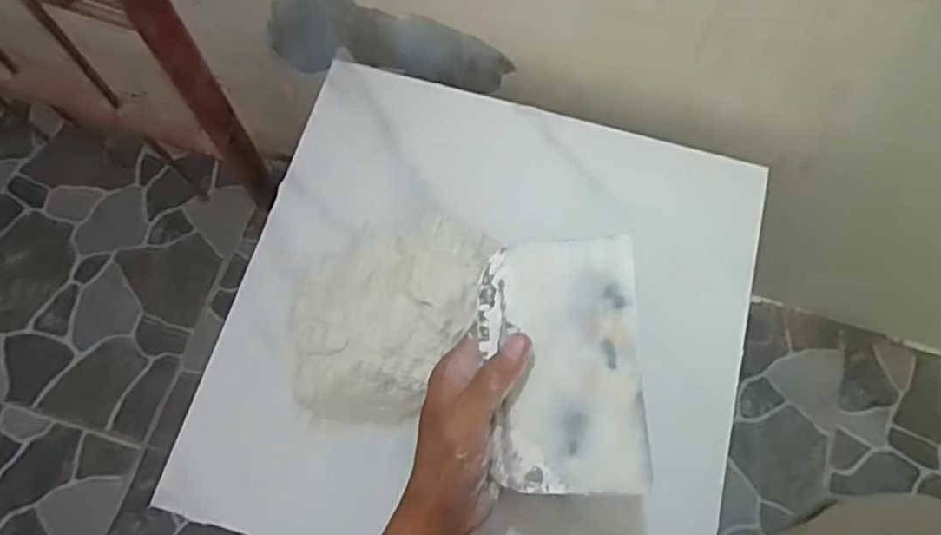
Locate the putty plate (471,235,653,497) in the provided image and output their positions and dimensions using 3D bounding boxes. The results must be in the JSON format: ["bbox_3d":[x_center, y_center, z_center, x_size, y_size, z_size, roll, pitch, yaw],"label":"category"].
[{"bbox_3d":[0.052,0.056,0.390,0.091,0.004,0.142,-5,80,16],"label":"putty plate"}]

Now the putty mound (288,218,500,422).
[{"bbox_3d":[-0.064,0.034,0.505,0.136,0.047,0.162,12,71,3],"label":"putty mound"}]

